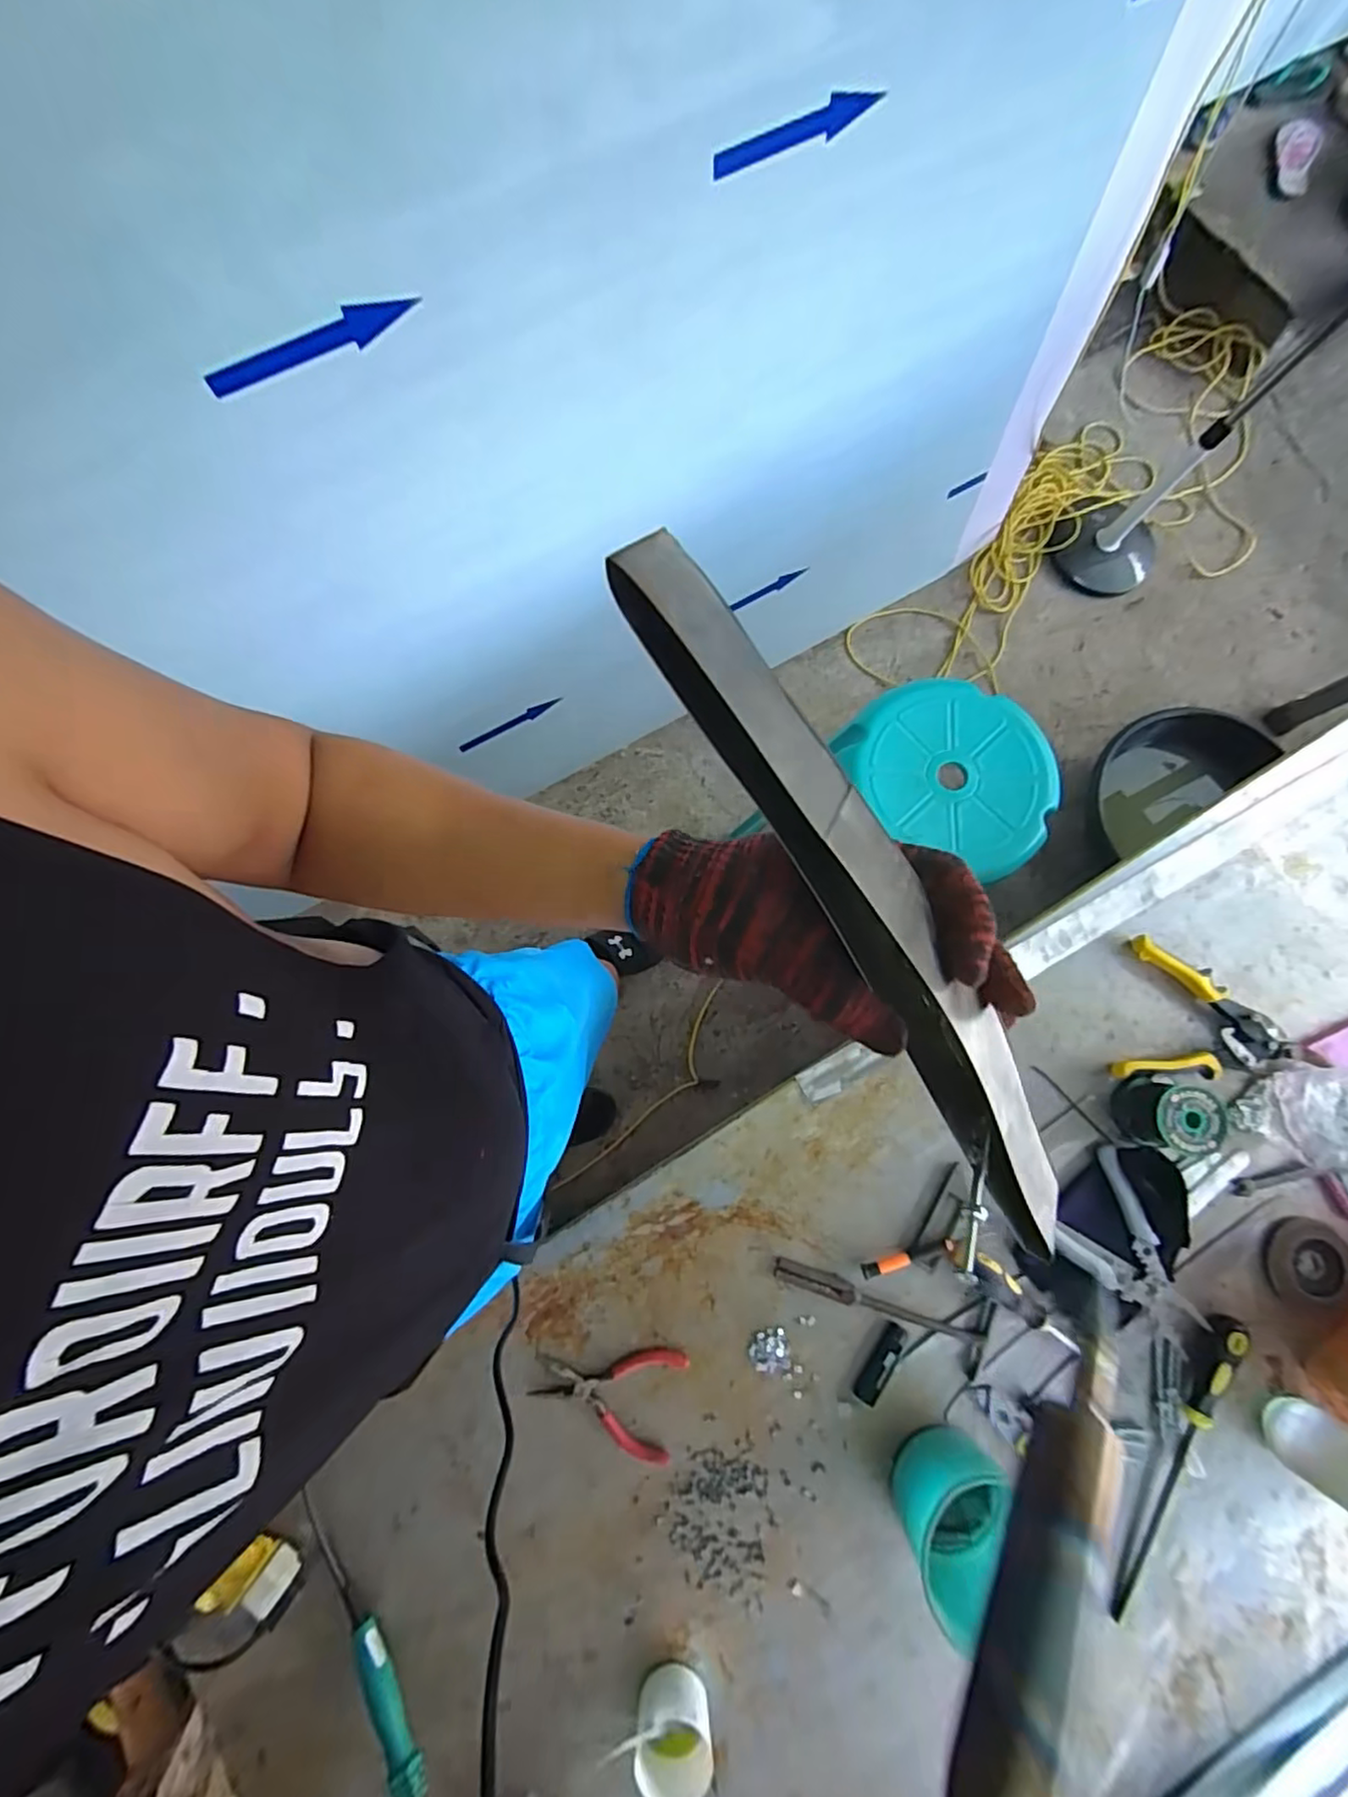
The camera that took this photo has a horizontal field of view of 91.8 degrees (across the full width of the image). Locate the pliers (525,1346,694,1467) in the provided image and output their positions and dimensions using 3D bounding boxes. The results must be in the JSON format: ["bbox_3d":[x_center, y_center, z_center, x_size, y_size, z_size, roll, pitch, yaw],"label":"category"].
[{"bbox_3d":[-0.067,0.488,0.647,0.144,0.010,0.100,14,78,1],"label":"pliers"}]

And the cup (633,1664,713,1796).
[{"bbox_3d":[0.001,0.744,0.580,0.068,0.055,0.062,0,78,-1],"label":"cup"}]

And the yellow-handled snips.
[{"bbox_3d":[0.588,0.141,0.720,0.173,0.028,0.152,16,78,2],"label":"yellow-handled snips"}]

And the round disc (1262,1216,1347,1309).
[{"bbox_3d":[0.669,0.384,0.688,0.087,0.016,0.084,0,78,-1],"label":"round disc"}]

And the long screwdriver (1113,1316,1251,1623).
[{"bbox_3d":[0.501,0.560,0.641,0.043,0.032,0.300,24,79,4],"label":"long screwdriver"}]

